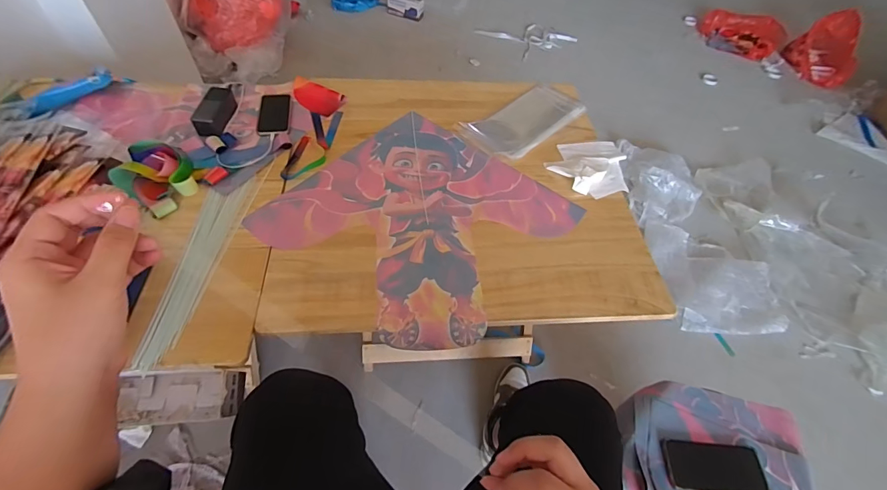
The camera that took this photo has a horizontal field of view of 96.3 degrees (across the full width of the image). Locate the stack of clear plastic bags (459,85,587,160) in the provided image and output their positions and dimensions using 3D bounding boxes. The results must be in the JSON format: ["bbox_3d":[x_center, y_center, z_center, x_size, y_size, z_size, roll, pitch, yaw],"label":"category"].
[{"bbox_3d":[0.219,-0.343,1.074,0.350,0.025,0.182,-37,65,-26],"label":"stack of clear plastic bags"}]

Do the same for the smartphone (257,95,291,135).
[{"bbox_3d":[-0.424,-0.329,0.999,0.073,0.013,0.148,-6,55,-8],"label":"smartphone"}]

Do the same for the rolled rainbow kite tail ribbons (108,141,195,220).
[{"bbox_3d":[-0.601,-0.153,0.843,0.165,0.045,0.148,30,58,16],"label":"rolled rainbow kite tail ribbons"}]

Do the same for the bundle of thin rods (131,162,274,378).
[{"bbox_3d":[-0.466,0.013,0.766,0.087,0.015,0.460,8,55,2],"label":"bundle of thin rods"}]

